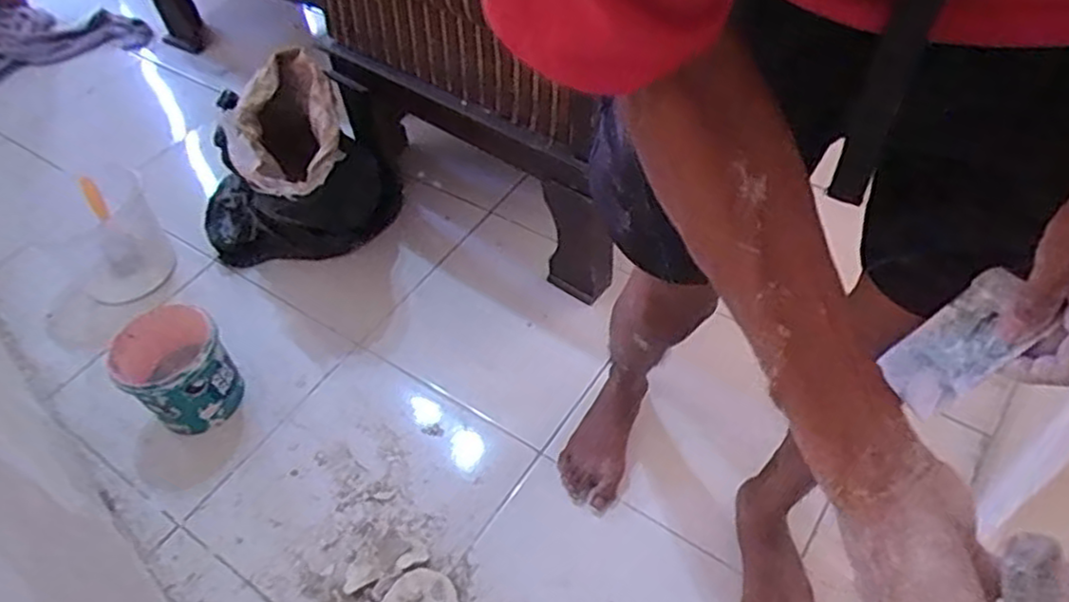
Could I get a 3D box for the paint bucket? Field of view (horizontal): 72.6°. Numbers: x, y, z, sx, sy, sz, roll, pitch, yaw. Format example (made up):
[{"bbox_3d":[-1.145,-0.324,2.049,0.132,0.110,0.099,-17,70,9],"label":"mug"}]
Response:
[{"bbox_3d":[-0.592,0.114,1.213,0.155,0.183,0.169,-2,51,3],"label":"paint bucket"}]

